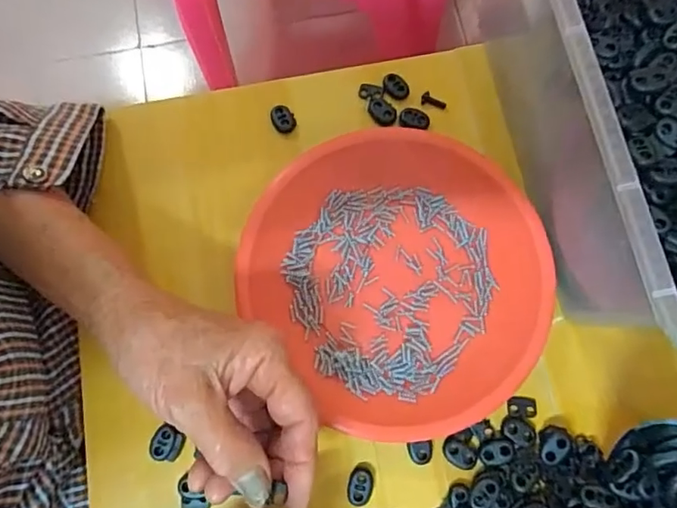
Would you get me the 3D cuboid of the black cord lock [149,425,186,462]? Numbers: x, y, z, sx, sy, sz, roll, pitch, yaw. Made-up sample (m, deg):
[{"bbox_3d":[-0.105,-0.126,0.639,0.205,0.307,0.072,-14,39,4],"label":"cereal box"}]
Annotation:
[{"bbox_3d":[-0.107,0.118,0.321,0.018,0.004,0.020,27,79,7],"label":"black cord lock"}]

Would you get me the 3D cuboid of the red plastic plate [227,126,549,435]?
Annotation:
[{"bbox_3d":[0.041,0.012,0.334,0.181,0.026,0.186,0,78,-1],"label":"red plastic plate"}]

